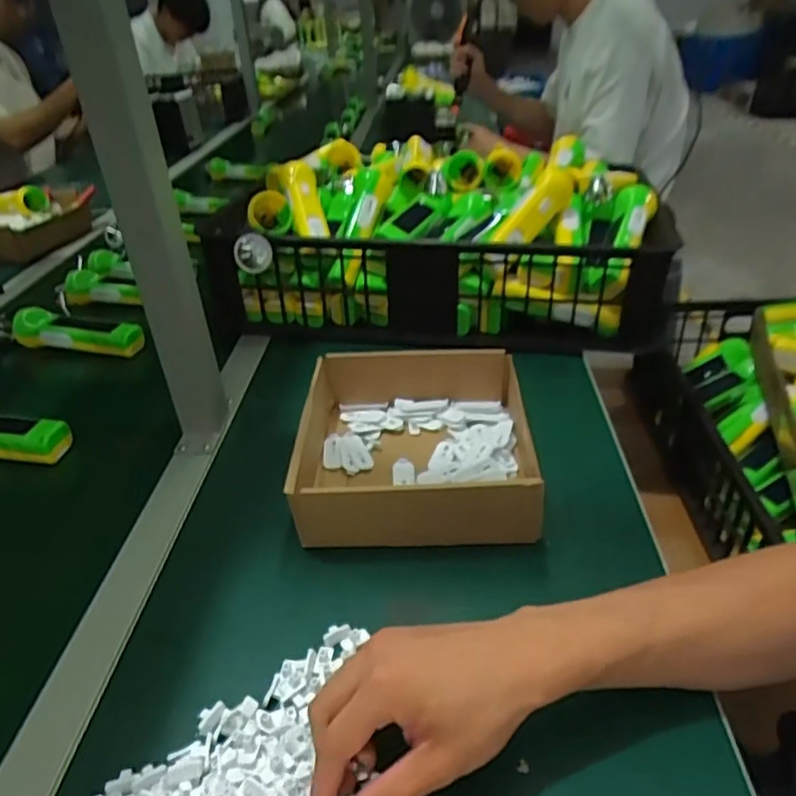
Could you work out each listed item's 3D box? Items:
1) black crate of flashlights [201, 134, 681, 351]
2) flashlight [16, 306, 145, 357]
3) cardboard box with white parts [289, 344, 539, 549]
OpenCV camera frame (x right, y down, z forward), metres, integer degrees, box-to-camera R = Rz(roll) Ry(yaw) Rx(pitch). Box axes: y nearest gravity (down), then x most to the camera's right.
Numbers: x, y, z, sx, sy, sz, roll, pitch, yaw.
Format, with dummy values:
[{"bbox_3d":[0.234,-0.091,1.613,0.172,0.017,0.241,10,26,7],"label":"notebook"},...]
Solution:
[{"bbox_3d":[0.063,-0.236,0.886,0.536,0.168,0.405,2,34,8],"label":"black crate of flashlights"},{"bbox_3d":[-0.412,-0.086,0.807,0.196,0.038,0.050,7,35,17],"label":"flashlight"},{"bbox_3d":[0.017,0.043,0.574,0.195,0.078,0.208,-2,33,3],"label":"cardboard box with white parts"}]

